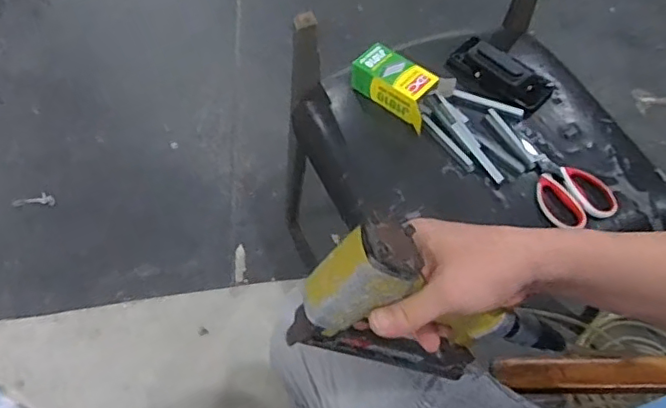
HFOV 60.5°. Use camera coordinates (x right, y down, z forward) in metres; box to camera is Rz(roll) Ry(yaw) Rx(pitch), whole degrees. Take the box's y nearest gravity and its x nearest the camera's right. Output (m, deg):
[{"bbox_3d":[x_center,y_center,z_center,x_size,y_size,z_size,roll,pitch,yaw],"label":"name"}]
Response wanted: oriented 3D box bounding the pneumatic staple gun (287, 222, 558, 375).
[{"bbox_3d":[0.067,0.094,0.477,0.136,0.237,0.050,-36,44,32],"label":"pneumatic staple gun"}]

